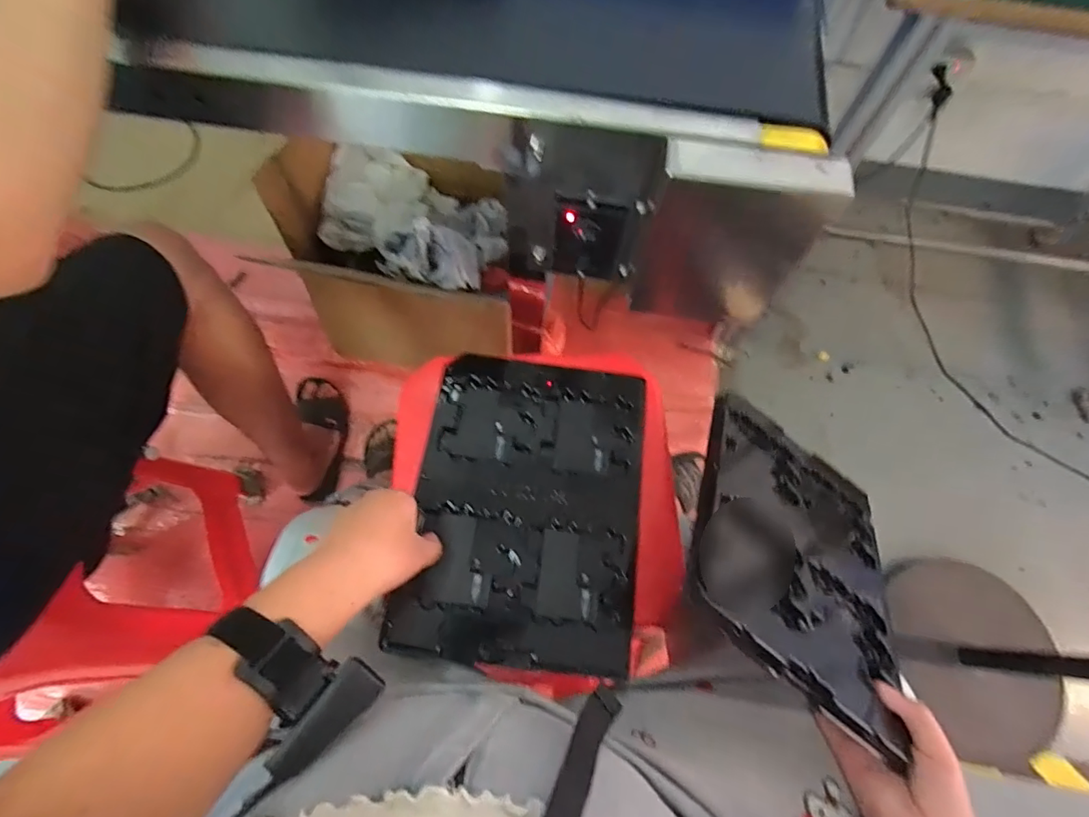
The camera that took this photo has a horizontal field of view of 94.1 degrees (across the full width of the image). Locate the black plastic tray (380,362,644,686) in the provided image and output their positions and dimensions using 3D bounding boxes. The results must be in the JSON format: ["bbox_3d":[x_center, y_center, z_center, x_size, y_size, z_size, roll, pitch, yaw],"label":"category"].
[{"bbox_3d":[-0.013,0.088,0.491,0.213,0.028,0.291,8,68,1],"label":"black plastic tray"}]

